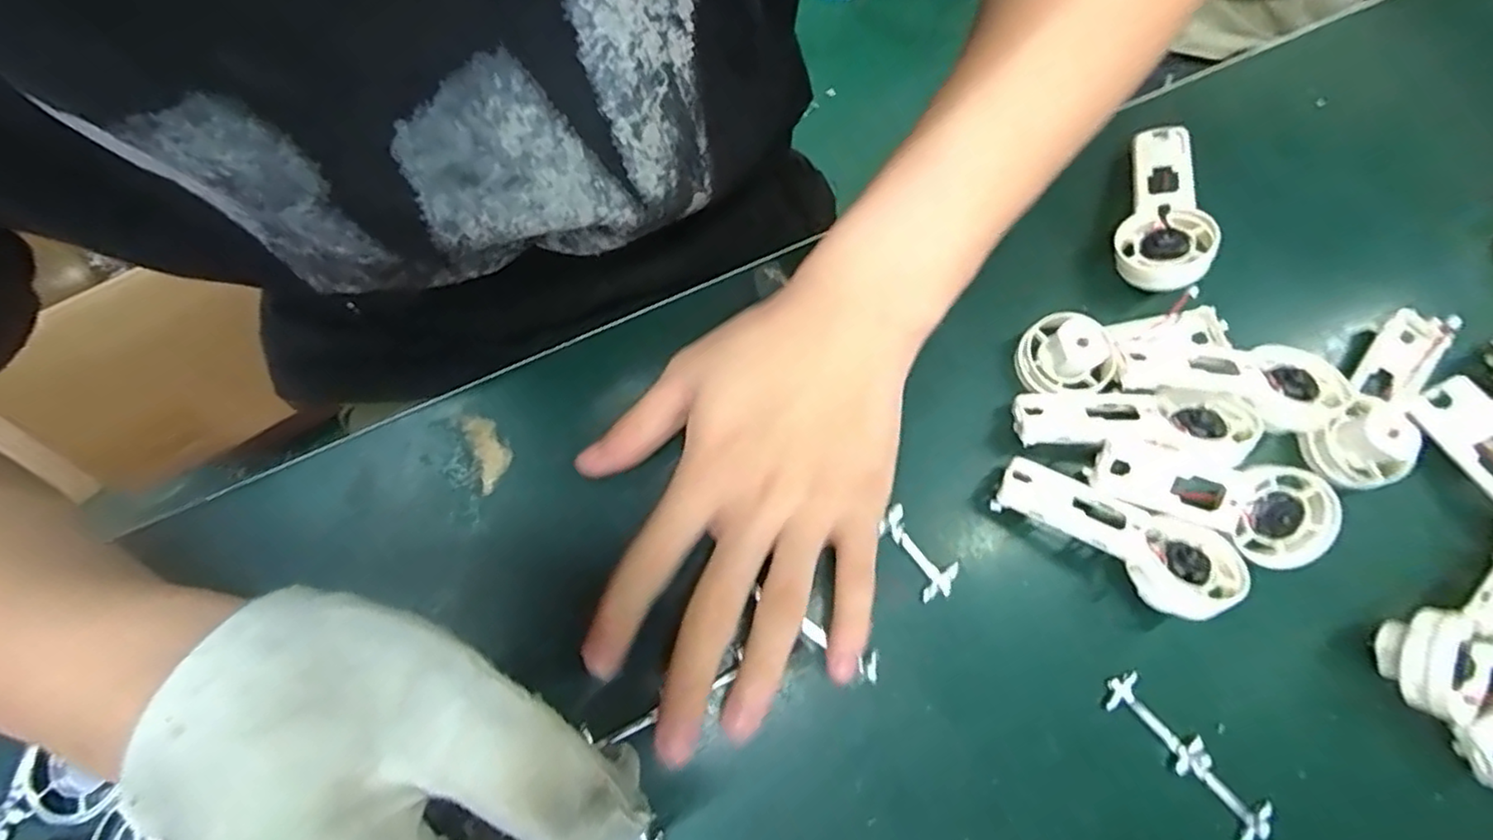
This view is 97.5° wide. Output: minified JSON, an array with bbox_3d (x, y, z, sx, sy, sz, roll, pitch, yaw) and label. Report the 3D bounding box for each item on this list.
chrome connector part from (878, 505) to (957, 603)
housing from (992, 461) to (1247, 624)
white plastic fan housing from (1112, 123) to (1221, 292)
[{"bbox_3d":[0.070,0.054,0.269,0.019,0.004,0.039,-34,78,-12],"label":"chrome connector part"},{"bbox_3d":[0.145,0.048,0.262,0.091,0.026,0.037,24,73,4],"label":"housing"},{"bbox_3d":[0.198,-0.101,0.313,0.038,0.017,0.093,0,63,27],"label":"white plastic fan housing"}]

